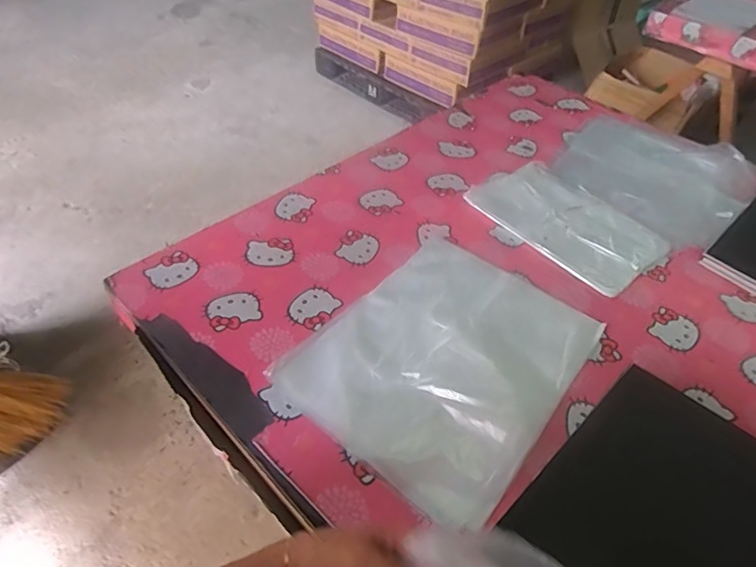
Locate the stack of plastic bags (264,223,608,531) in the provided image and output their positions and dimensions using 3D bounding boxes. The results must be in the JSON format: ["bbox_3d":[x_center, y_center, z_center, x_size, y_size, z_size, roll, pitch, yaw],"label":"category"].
[{"bbox_3d":[0.102,0.098,0.745,0.326,0.018,0.402,32,52,24],"label":"stack of plastic bags"}]

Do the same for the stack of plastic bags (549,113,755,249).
[{"bbox_3d":[0.606,-0.256,1.138,0.397,0.023,0.397,-33,56,-30],"label":"stack of plastic bags"}]

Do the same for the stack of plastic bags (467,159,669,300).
[{"bbox_3d":[0.358,-0.121,0.965,0.206,0.021,0.331,-30,55,-28],"label":"stack of plastic bags"}]

